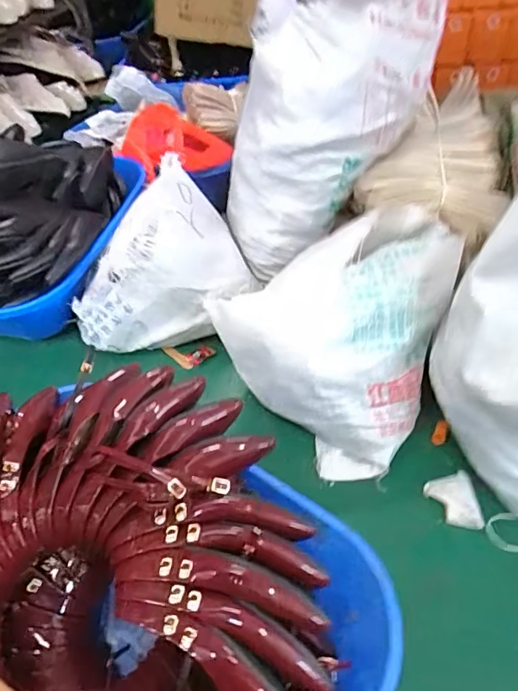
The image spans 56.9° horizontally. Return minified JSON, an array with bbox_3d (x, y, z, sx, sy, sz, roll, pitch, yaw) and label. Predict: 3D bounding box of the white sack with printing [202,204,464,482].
[{"bbox_3d":[0.142,-0.032,0.806,0.324,0.256,0.362,27,55,26],"label":"white sack with printing"}]

